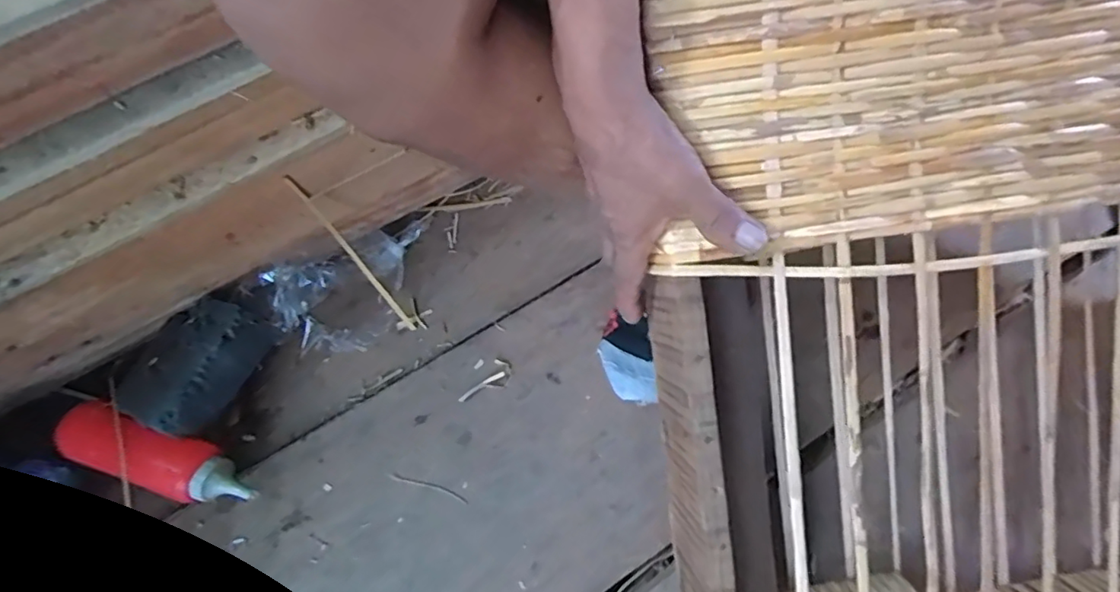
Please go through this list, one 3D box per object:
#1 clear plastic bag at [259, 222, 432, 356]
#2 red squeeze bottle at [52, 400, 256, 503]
[{"bbox_3d":[-0.194,-0.014,0.542,0.165,0.055,0.103,-34,75,-12],"label":"clear plastic bag"},{"bbox_3d":[-0.350,0.141,0.488,0.175,0.044,0.049,20,73,3],"label":"red squeeze bottle"}]

